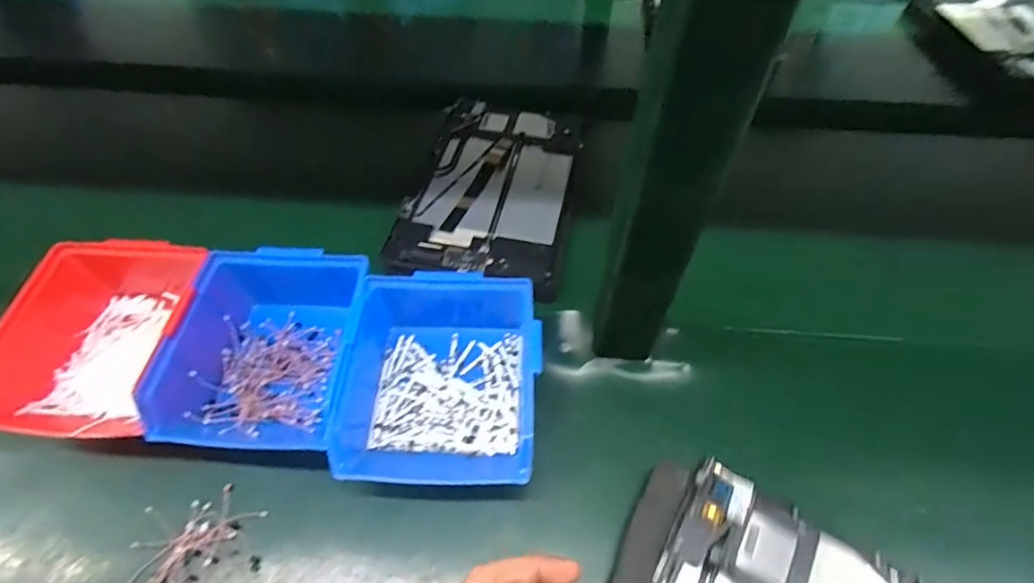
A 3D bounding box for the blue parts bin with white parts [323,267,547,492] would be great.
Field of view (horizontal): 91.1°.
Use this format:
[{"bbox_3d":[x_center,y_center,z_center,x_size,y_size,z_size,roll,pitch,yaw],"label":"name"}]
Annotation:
[{"bbox_3d":[-0.055,0.054,0.354,0.137,0.063,0.149,-3,57,-2],"label":"blue parts bin with white parts"}]

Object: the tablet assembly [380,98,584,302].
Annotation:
[{"bbox_3d":[-0.021,-0.105,0.496,0.151,0.012,0.249,9,54,6],"label":"tablet assembly"}]

